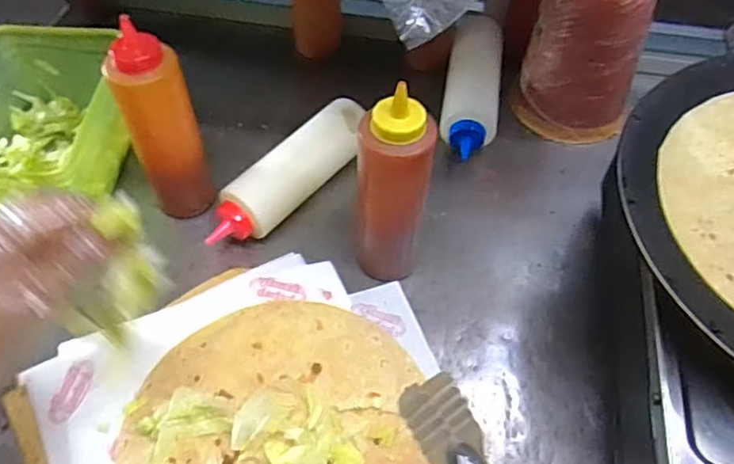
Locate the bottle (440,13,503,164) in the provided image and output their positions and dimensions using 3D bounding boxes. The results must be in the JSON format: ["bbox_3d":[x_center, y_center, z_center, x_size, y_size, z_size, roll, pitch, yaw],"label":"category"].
[{"bbox_3d":[0.121,-0.164,0.681,0.063,0.055,0.214,9,54,2],"label":"bottle"}]

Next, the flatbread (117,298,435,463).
[{"bbox_3d":[-0.068,0.161,0.460,0.232,0.019,0.239,-1,55,-5],"label":"flatbread"}]

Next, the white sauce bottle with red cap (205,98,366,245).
[{"bbox_3d":[-0.076,-0.055,0.603,0.054,0.066,0.208,35,59,19],"label":"white sauce bottle with red cap"}]

